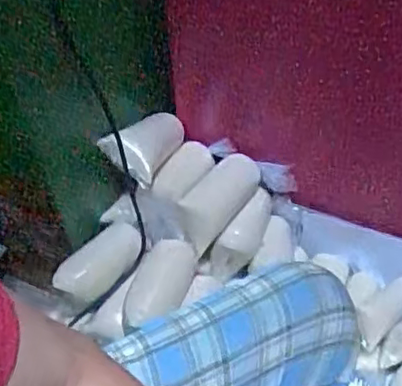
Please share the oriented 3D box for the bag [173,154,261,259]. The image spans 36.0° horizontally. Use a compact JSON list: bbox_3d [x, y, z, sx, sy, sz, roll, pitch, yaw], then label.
[{"bbox_3d":[0.021,0.009,0.864,0.060,0.052,0.144,32,74,25],"label":"bag"}]

